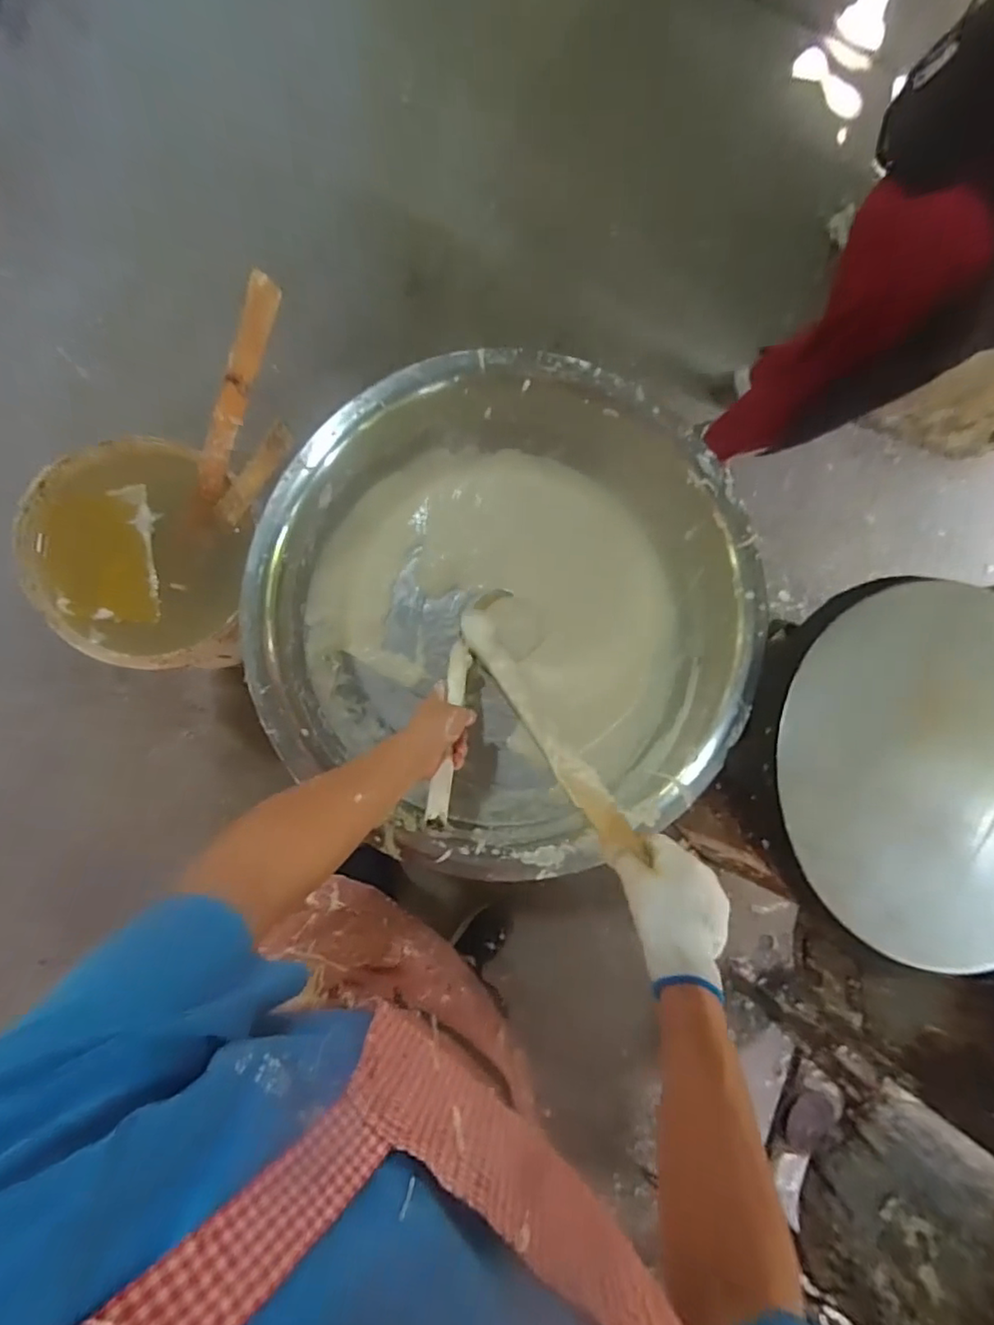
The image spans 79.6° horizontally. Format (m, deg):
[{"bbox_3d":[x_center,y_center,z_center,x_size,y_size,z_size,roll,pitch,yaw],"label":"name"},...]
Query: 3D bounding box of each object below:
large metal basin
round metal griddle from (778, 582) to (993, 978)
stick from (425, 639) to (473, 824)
[{"bbox_3d":[0.006,-0.048,0.722,0.533,0.222,0.519,1,86,-8],"label":"large metal basin"},{"bbox_3d":[0.470,0.115,0.608,0.381,0.030,0.365,1,86,-8],"label":"round metal griddle"},{"bbox_3d":[-0.051,0.063,0.648,0.027,0.010,0.252,15,43,-7],"label":"stick"}]

